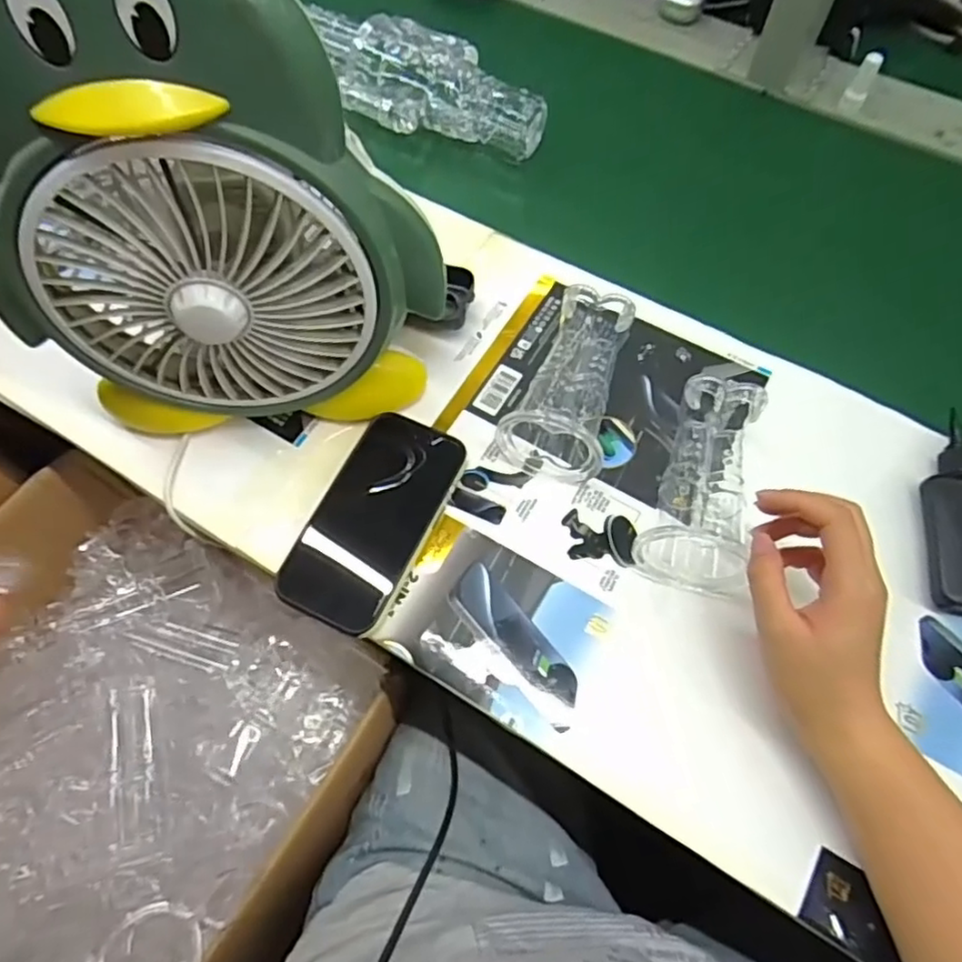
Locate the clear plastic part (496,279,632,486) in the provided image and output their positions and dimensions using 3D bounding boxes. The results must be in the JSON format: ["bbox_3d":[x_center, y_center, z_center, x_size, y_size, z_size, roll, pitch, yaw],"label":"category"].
[{"bbox_3d":[0.062,-0.074,0.468,0.077,0.048,0.134,17,67,8],"label":"clear plastic part"}]

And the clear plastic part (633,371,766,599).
[{"bbox_3d":[0.148,-0.004,0.436,0.073,0.055,0.148,16,67,7],"label":"clear plastic part"}]

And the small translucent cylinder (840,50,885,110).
[{"bbox_3d":[0.356,-0.373,0.611,0.019,0.053,0.020,29,69,12],"label":"small translucent cylinder"}]

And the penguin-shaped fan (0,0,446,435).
[{"bbox_3d":[-0.151,-0.142,0.374,0.248,0.285,0.113,-7,66,-3],"label":"penguin-shaped fan"}]

